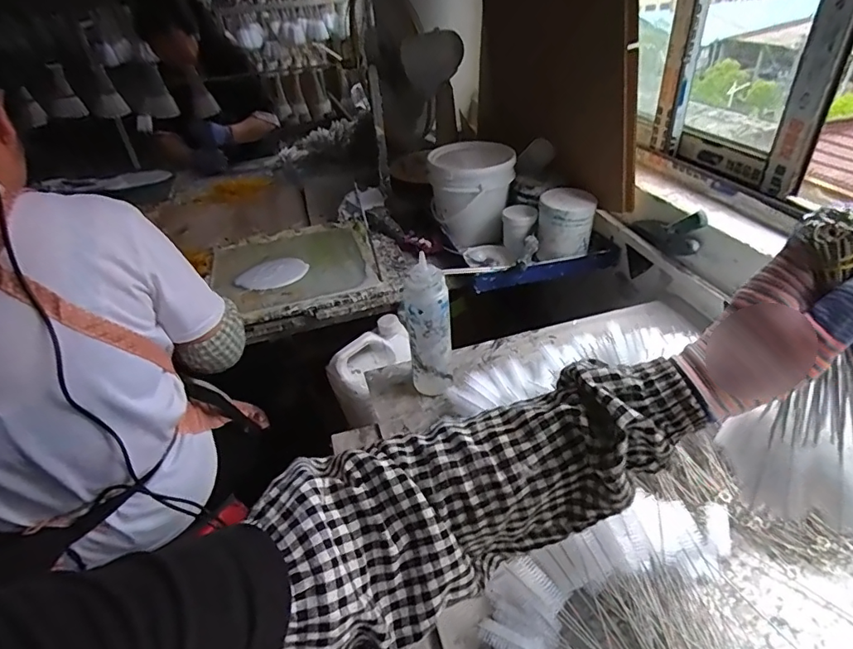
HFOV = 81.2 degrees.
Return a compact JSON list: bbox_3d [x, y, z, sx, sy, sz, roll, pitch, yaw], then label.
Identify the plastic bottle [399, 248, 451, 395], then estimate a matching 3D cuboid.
[{"bbox_3d":[0.001,0.021,0.732,0.066,0.227,0.054,12,42,21],"label":"plastic bottle"}]

